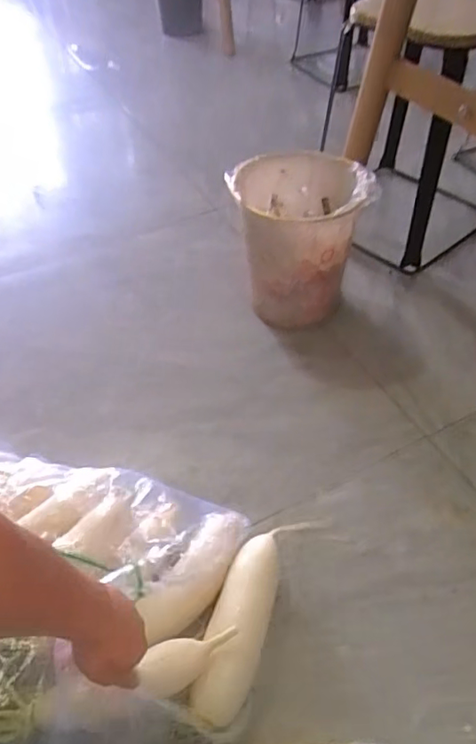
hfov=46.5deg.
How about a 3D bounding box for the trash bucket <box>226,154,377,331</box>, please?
[{"bbox_3d":[0.116,-0.243,1.060,0.247,0.271,0.218,12,50,12],"label":"trash bucket"}]

